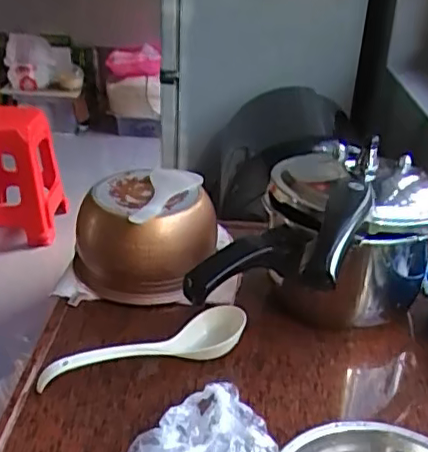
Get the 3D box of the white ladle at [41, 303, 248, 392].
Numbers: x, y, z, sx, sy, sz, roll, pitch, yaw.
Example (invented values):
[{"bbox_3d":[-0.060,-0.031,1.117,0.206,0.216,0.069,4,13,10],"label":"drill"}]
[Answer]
[{"bbox_3d":[-0.077,0.135,0.663,0.225,0.054,0.057,-6,30,-13],"label":"white ladle"}]

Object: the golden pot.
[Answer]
[{"bbox_3d":[-0.094,0.017,0.801,0.175,0.130,0.166,-4,29,-10],"label":"golden pot"}]

